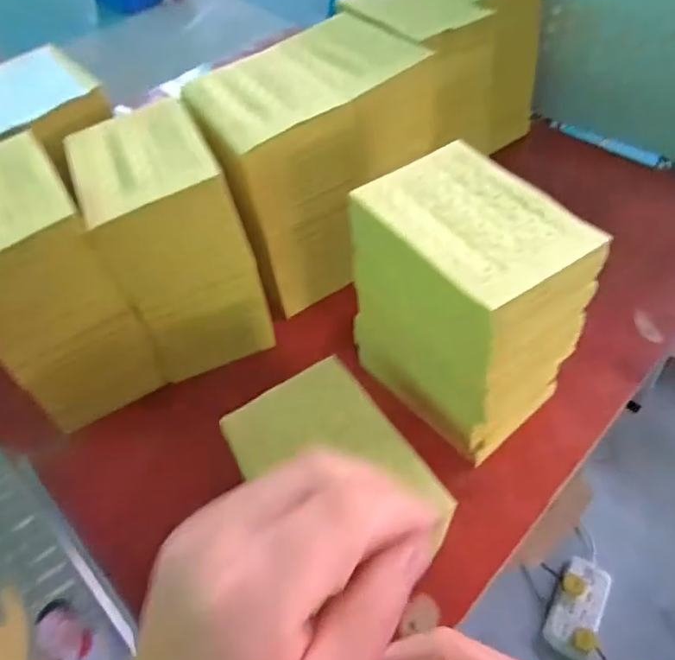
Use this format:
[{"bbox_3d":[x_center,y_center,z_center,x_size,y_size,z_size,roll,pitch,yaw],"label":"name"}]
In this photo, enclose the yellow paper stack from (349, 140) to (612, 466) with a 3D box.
[{"bbox_3d":[0.110,-0.022,0.482,0.121,0.197,0.174,-33,59,-21],"label":"yellow paper stack"}]

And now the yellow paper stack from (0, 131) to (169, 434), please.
[{"bbox_3d":[-0.283,-0.041,0.523,0.115,0.193,0.187,-30,58,-19],"label":"yellow paper stack"}]

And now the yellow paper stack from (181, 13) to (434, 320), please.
[{"bbox_3d":[-0.026,-0.190,0.621,0.256,0.204,0.180,-36,60,-23],"label":"yellow paper stack"}]

